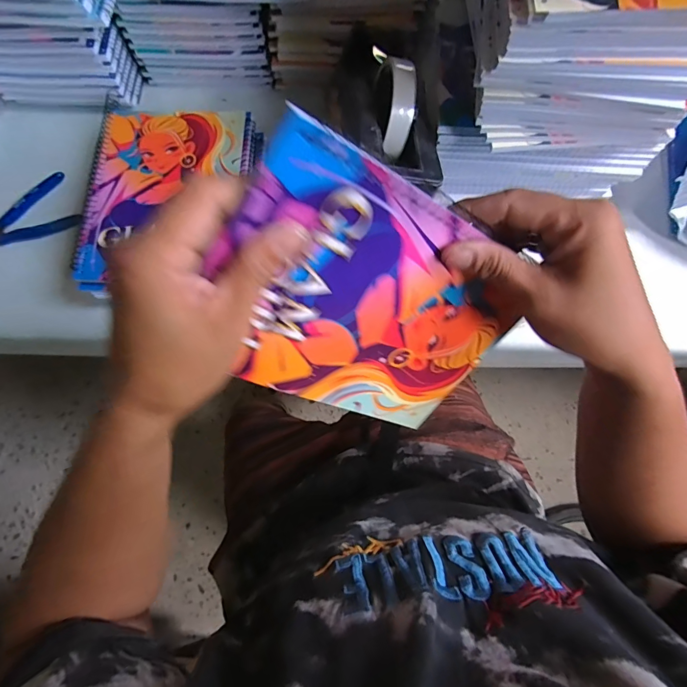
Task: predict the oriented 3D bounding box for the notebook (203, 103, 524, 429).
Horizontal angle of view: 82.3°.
[{"bbox_3d":[0.019,-0.012,0.229,0.193,0.144,0.010,19,34,-32],"label":"notebook"}]

